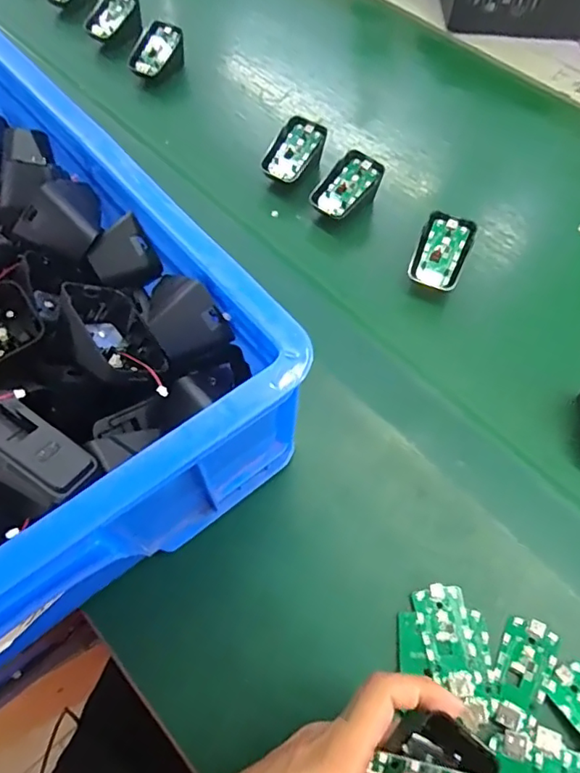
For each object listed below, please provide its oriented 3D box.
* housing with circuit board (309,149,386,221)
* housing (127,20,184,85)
[{"bbox_3d":[0.053,-0.187,0.528,0.068,0.050,0.050,-32,66,-17],"label":"housing with circuit board"},{"bbox_3d":[-0.156,-0.382,0.630,0.043,0.045,0.072,39,68,18],"label":"housing"}]

